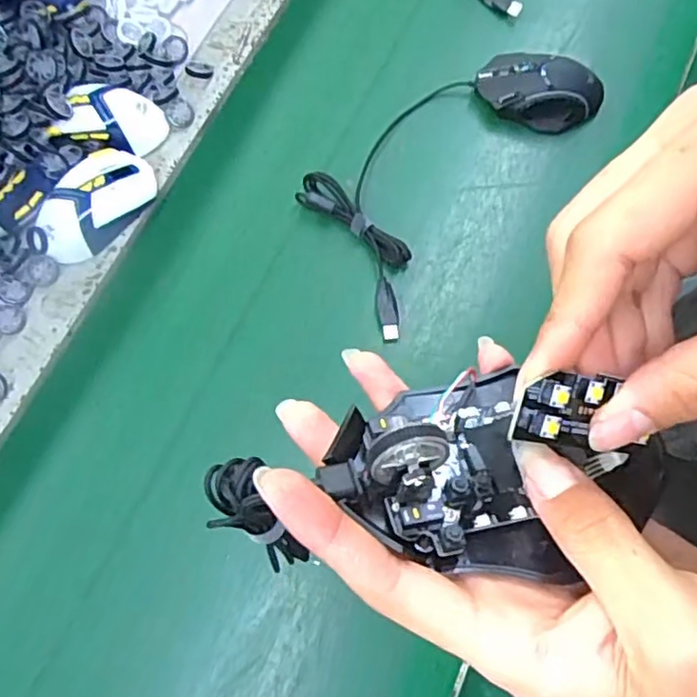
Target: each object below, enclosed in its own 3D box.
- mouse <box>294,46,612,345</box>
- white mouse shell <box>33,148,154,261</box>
[{"bbox_3d":[0.086,-0.176,0.583,0.150,0.035,0.319,40,75,12],"label":"mouse"},{"bbox_3d":[-0.225,-0.130,0.564,0.062,0.035,0.119,40,75,12],"label":"white mouse shell"}]

